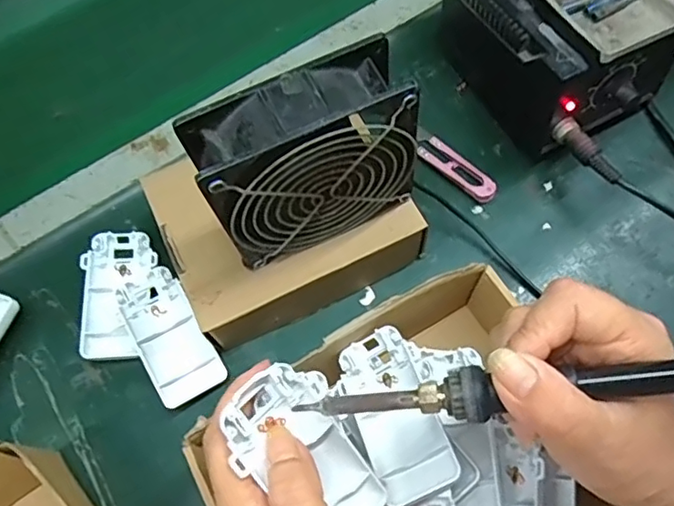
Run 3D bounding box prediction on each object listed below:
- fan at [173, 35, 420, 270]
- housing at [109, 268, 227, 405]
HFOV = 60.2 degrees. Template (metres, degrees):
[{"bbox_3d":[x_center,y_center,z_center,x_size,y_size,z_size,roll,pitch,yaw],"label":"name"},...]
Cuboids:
[{"bbox_3d":[-0.016,-0.049,0.337,0.117,0.113,0.044,-23,68,-7],"label":"fan"},{"bbox_3d":[-0.117,0.058,0.407,0.044,0.024,0.094,-29,68,-10],"label":"housing"}]

